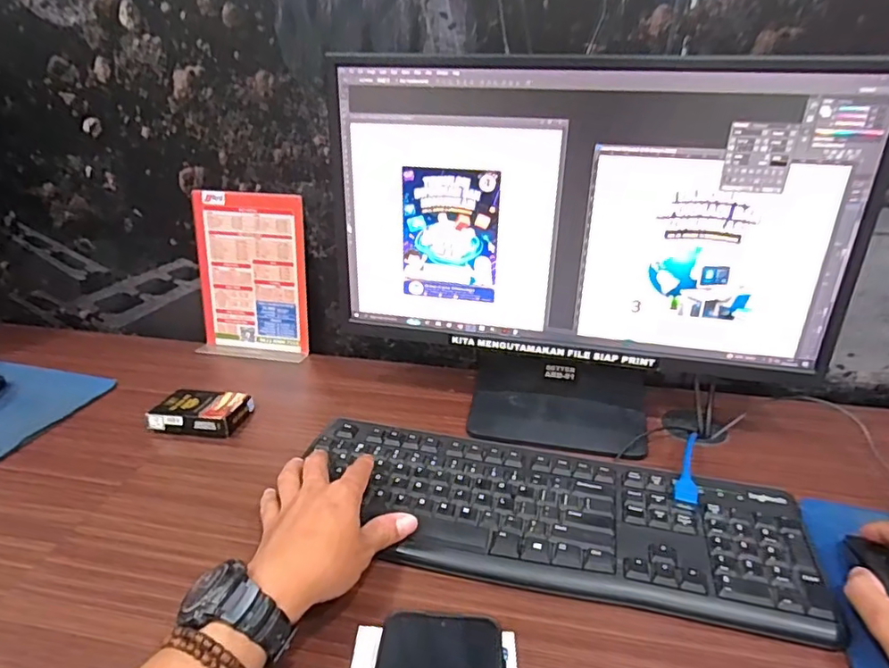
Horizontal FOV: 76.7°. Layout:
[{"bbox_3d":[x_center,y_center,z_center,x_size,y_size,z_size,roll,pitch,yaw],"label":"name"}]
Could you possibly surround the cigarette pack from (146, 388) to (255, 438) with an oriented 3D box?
[{"bbox_3d":[-0.264,0.085,0.612,0.089,0.023,0.066,4,27,7],"label":"cigarette pack"}]

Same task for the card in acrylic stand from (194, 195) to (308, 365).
[{"bbox_3d":[-0.257,-0.074,0.739,0.146,0.206,0.056,5,27,9],"label":"card in acrylic stand"}]

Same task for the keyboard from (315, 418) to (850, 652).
[{"bbox_3d":[0.082,0.150,0.481,0.416,0.016,0.162,9,28,17],"label":"keyboard"}]

